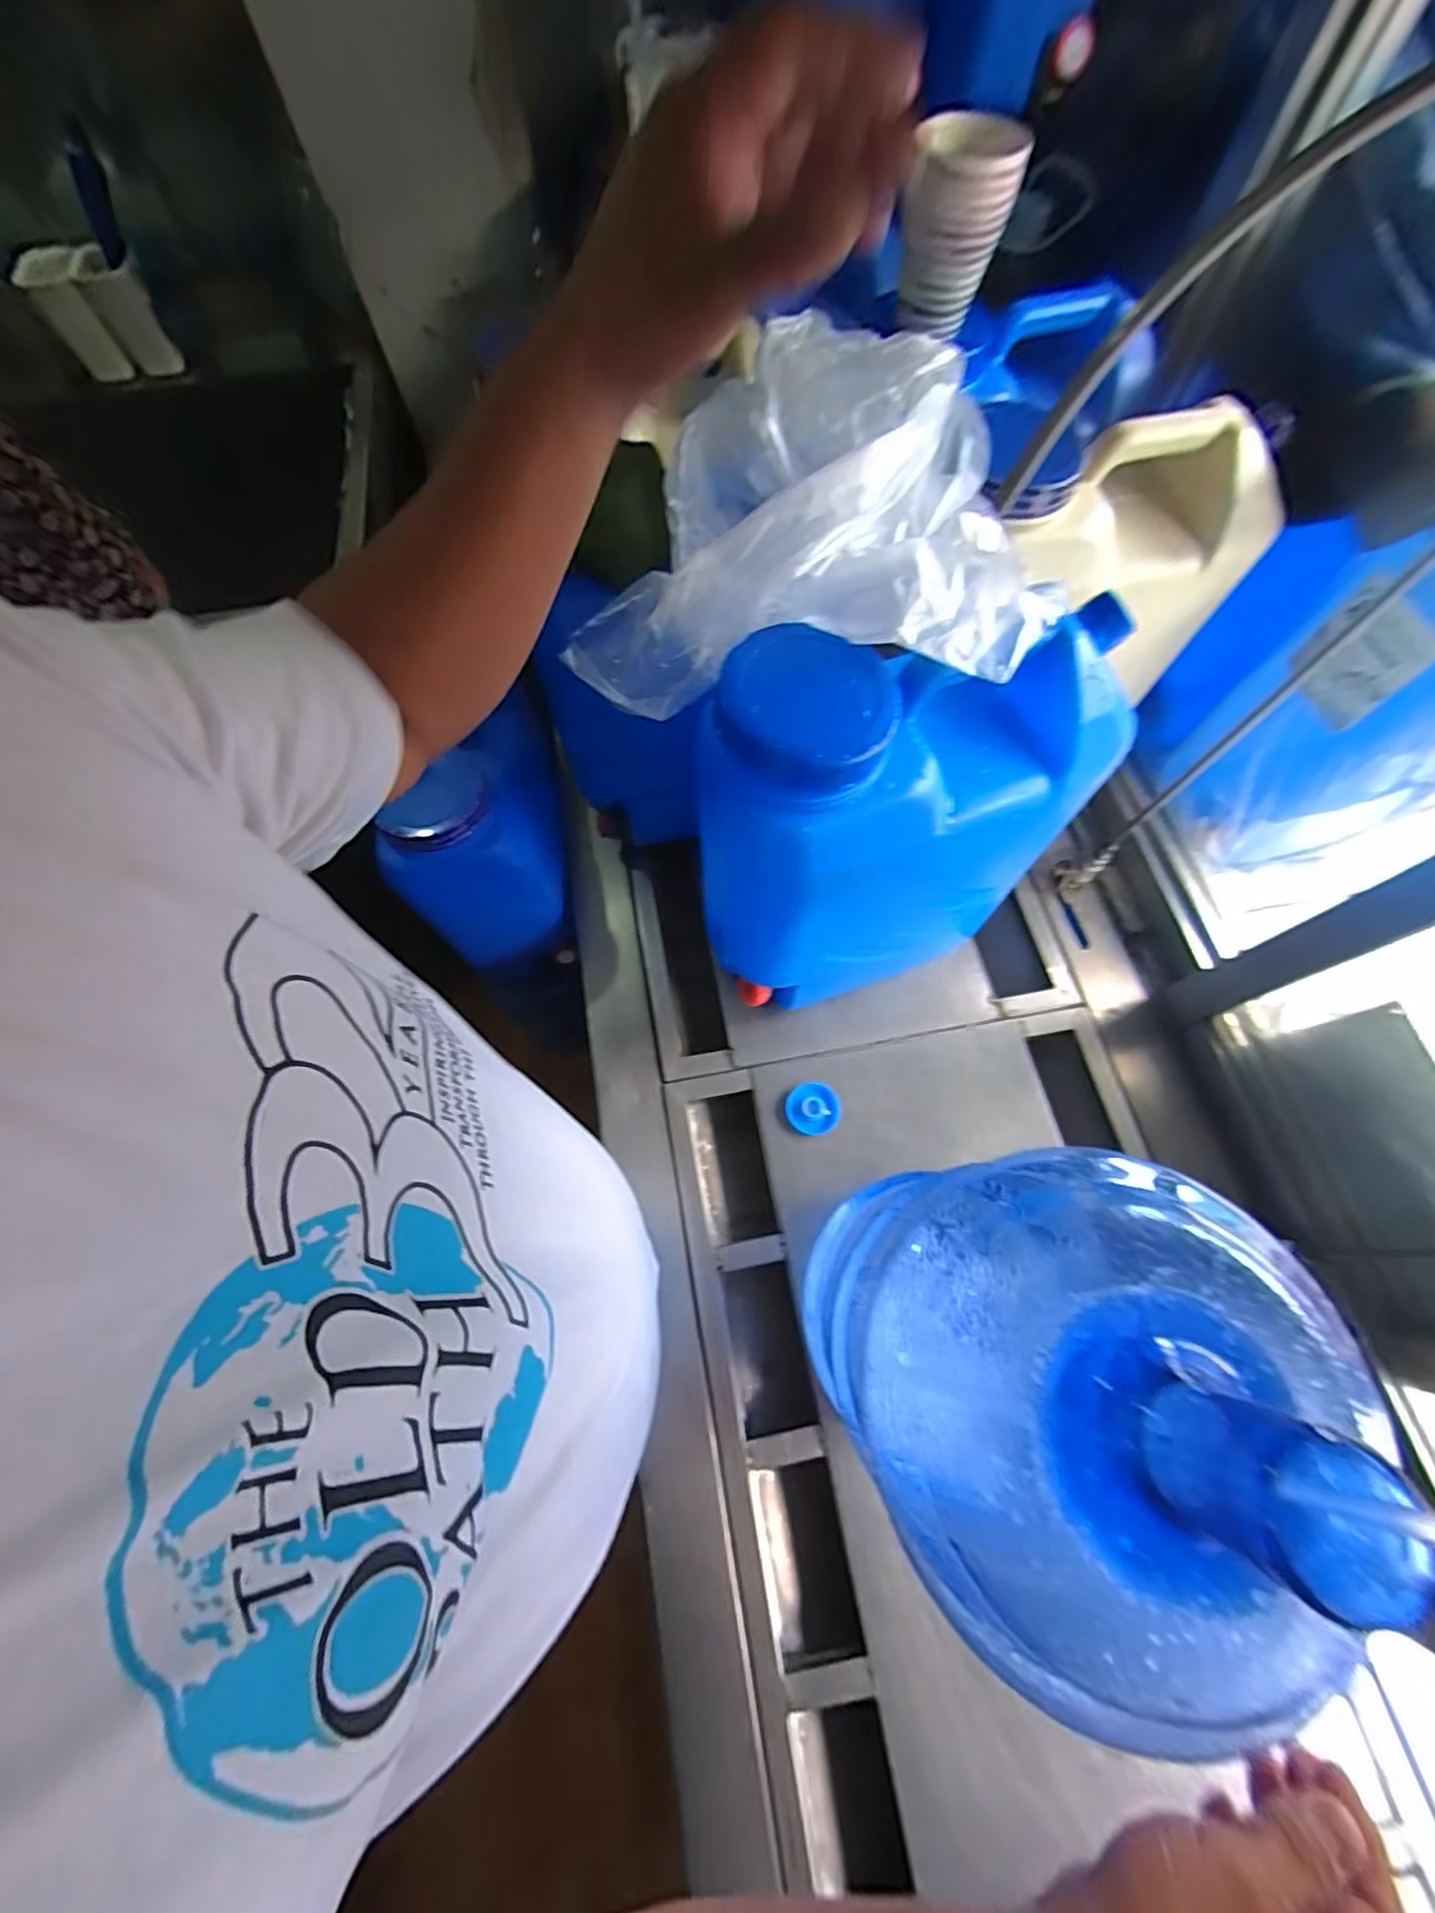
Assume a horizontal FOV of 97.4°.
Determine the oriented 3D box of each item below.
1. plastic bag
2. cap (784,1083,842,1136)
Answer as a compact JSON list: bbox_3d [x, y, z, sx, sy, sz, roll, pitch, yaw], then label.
[{"bbox_3d":[0.061,-0.306,0.433,0.304,0.098,0.245,-2,67,0],"label":"plastic bag"},{"bbox_3d":[0.109,0.174,0.717,0.060,0.013,0.057,0,67,1],"label":"cap"}]

